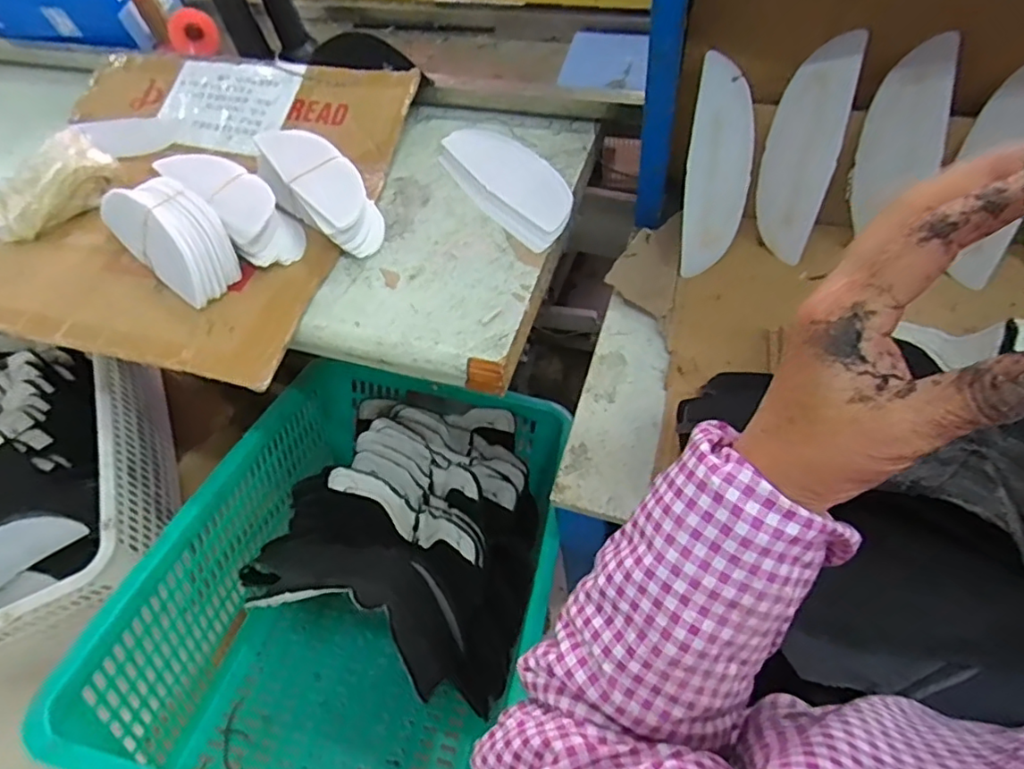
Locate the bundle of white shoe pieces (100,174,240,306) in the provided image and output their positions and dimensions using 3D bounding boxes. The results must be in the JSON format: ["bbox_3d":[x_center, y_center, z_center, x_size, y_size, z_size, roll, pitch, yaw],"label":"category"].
[{"bbox_3d":[-0.392,-0.176,0.682,0.211,0.064,0.090,35,68,25],"label":"bundle of white shoe pieces"}]

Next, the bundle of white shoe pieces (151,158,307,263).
[{"bbox_3d":[-0.336,-0.222,0.706,0.077,0.042,0.229,-41,62,-18],"label":"bundle of white shoe pieces"}]

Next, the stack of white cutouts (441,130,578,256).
[{"bbox_3d":[-0.002,-0.247,0.712,0.098,0.014,0.229,-32,60,-12],"label":"stack of white cutouts"}]

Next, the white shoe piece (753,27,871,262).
[{"bbox_3d":[0.305,-0.247,0.628,0.073,0.213,0.022,29,39,35],"label":"white shoe piece"}]

